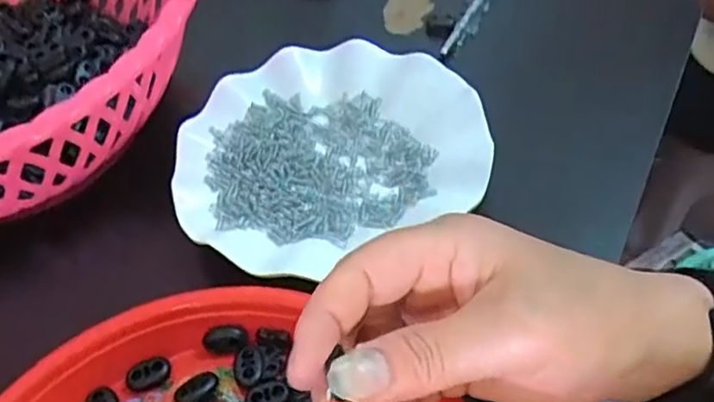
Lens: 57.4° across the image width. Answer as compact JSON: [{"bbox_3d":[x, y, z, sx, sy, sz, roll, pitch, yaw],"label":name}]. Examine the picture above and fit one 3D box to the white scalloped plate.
[{"bbox_3d":[-0.018,-0.034,0.385,0.175,0.022,0.150,-20,52,-11],"label":"white scalloped plate"}]

